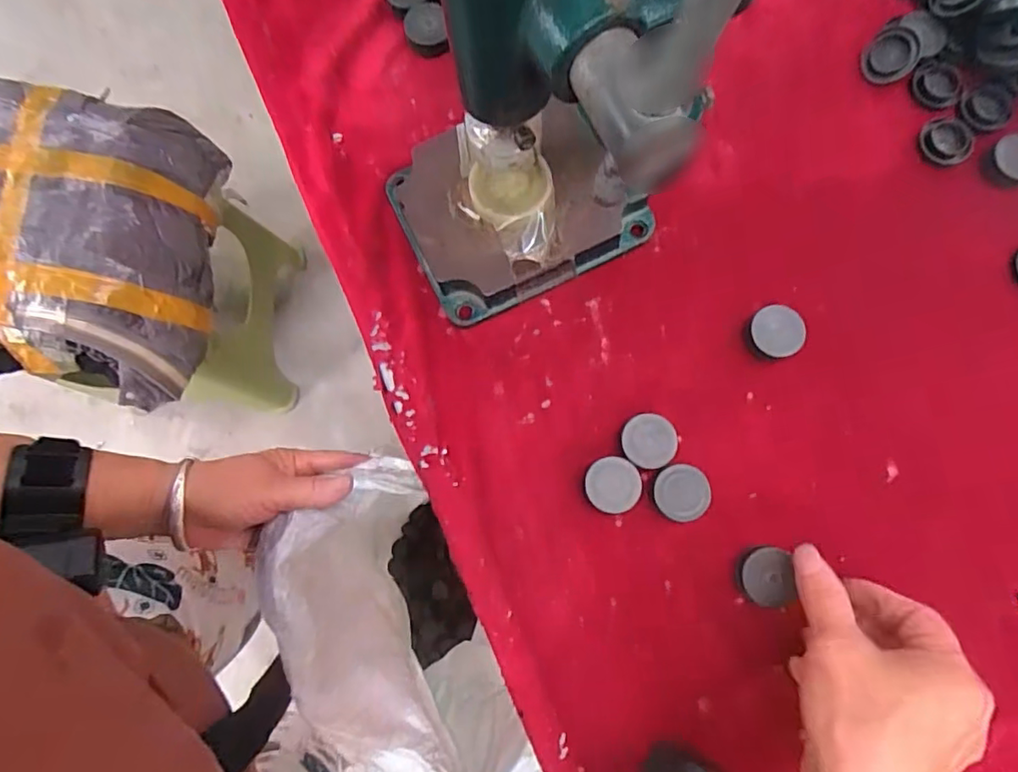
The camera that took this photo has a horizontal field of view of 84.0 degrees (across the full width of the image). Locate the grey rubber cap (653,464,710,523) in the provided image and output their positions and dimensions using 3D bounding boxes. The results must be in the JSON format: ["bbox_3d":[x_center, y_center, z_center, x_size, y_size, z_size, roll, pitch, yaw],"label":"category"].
[{"bbox_3d":[0.100,0.063,0.334,0.031,0.017,0.031,0,79,1],"label":"grey rubber cap"}]

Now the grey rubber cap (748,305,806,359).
[{"bbox_3d":[0.165,-0.034,0.346,0.033,0.008,0.034,-34,83,5],"label":"grey rubber cap"}]

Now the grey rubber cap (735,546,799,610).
[{"bbox_3d":[0.145,0.109,0.323,0.028,0.008,0.033,-8,82,23],"label":"grey rubber cap"}]

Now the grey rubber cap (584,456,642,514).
[{"bbox_3d":[0.061,0.059,0.336,0.031,0.017,0.032,0,79,1],"label":"grey rubber cap"}]

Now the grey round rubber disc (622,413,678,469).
[{"bbox_3d":[0.085,0.034,0.343,0.031,0.016,0.031,0,79,1],"label":"grey round rubber disc"}]

